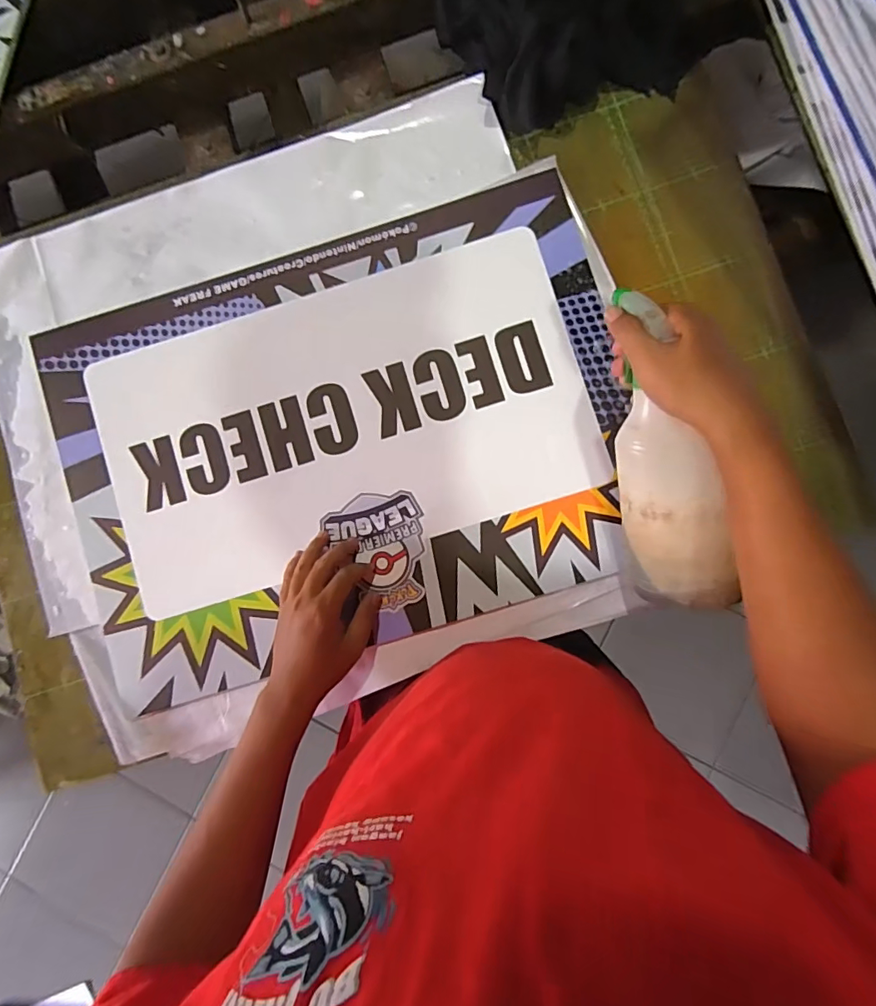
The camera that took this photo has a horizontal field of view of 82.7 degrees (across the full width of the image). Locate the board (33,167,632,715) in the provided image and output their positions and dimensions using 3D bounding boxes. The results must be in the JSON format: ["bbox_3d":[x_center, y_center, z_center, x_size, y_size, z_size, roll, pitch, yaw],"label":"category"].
[{"bbox_3d":[-0.091,-0.064,0.512,0.563,0.009,0.411,-18,86,2],"label":"board"}]

